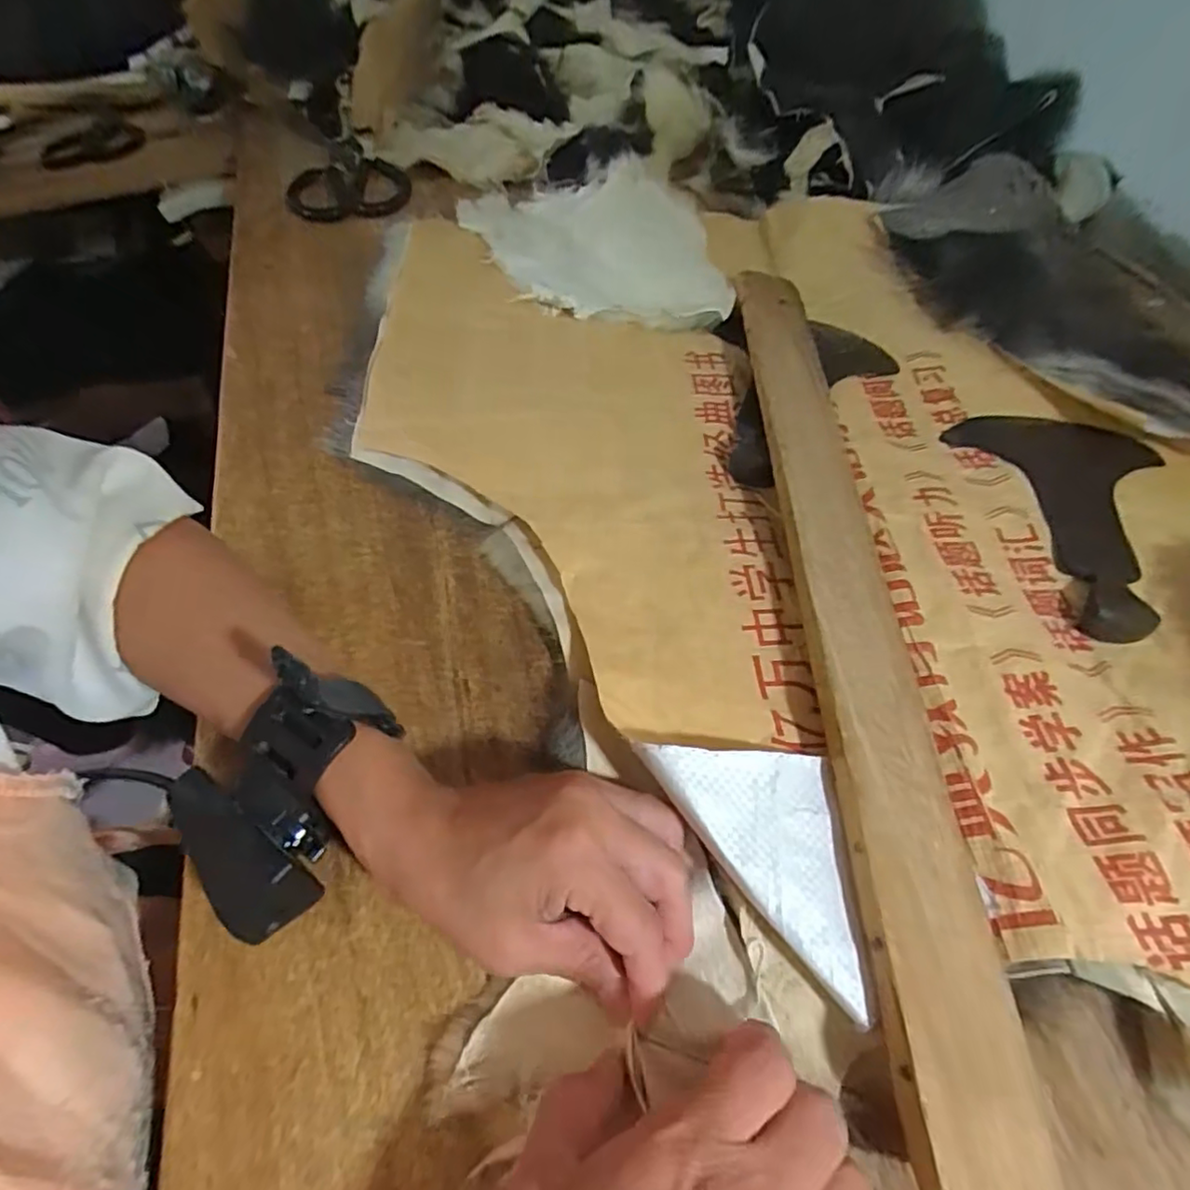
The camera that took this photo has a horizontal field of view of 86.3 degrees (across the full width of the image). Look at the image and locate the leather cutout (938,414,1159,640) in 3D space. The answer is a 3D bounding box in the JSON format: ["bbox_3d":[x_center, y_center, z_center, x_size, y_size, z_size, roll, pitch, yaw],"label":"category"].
[{"bbox_3d":[0.287,-0.053,0.361,0.107,0.014,0.162,-11,57,-4],"label":"leather cutout"}]

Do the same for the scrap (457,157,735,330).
[{"bbox_3d":[-0.009,-0.280,0.491,0.234,0.050,0.147,11,58,11],"label":"scrap"}]

